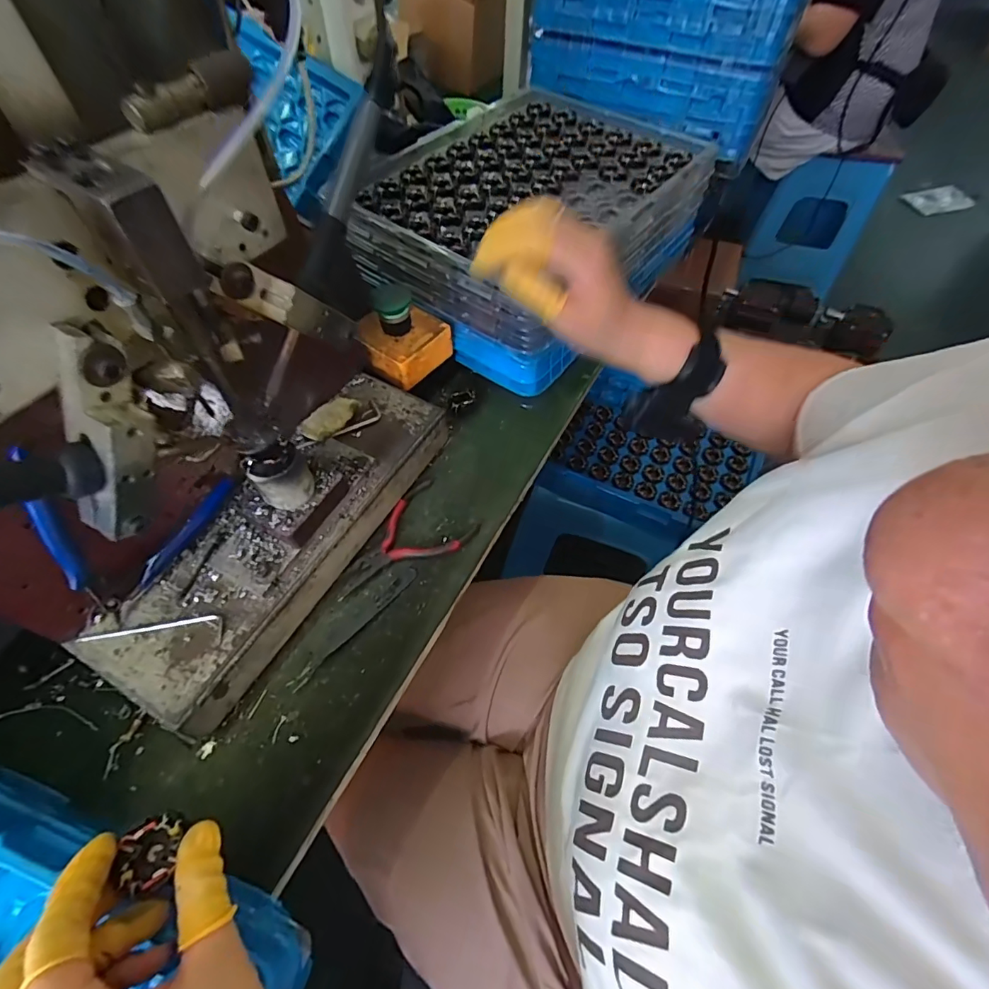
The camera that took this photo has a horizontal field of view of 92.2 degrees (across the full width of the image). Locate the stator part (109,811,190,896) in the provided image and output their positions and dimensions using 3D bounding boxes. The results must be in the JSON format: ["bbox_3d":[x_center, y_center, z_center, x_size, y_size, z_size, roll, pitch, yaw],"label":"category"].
[{"bbox_3d":[-0.159,0.165,0.221,0.025,0.008,0.030,5,58,1],"label":"stator part"}]

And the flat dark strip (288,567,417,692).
[{"bbox_3d":[-0.105,0.098,0.364,0.014,0.006,0.117,38,64,20],"label":"flat dark strip"}]

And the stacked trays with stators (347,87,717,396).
[{"bbox_3d":[0.040,-0.315,0.547,0.274,0.100,0.369,33,63,18],"label":"stacked trays with stators"}]

